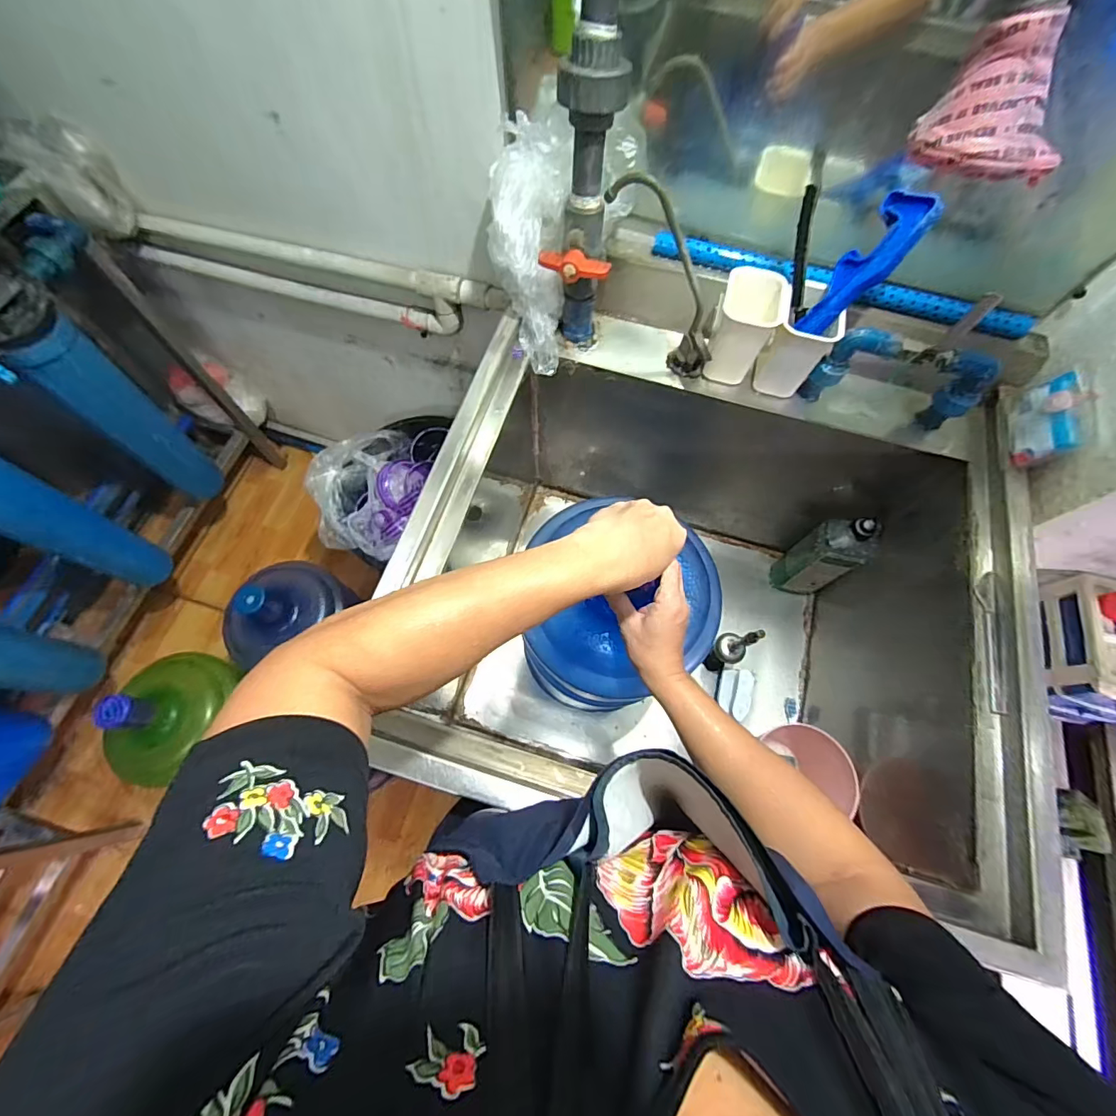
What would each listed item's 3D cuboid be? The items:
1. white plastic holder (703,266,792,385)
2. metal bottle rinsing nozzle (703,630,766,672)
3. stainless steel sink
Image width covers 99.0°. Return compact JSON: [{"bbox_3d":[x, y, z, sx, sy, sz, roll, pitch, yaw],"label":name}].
[{"bbox_3d":[0.237,-0.294,0.612,0.075,0.106,0.080,15,70,4],"label":"white plastic holder"},{"bbox_3d":[0.298,0.157,0.821,0.053,0.187,0.057,-23,72,-10],"label":"metal bottle rinsing nozzle"},{"bbox_3d":[0.224,0.060,0.748,0.782,0.432,0.655,15,70,4],"label":"stainless steel sink"}]

